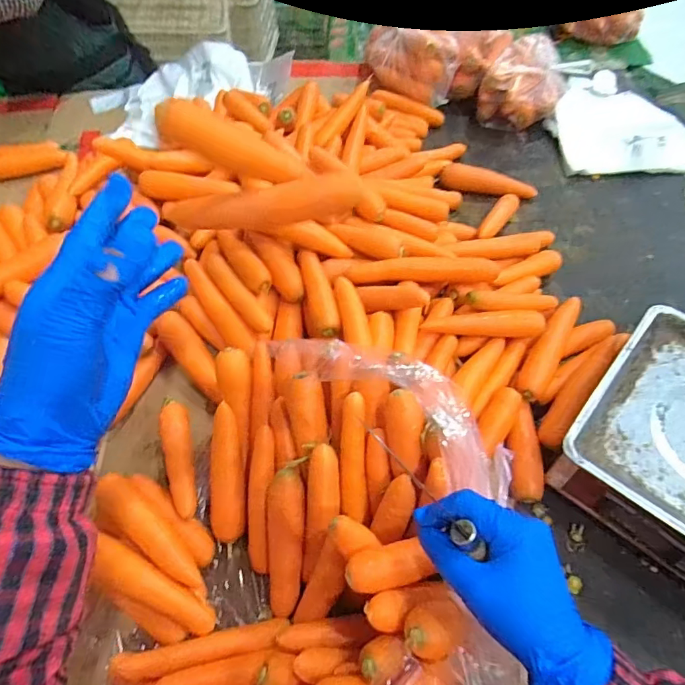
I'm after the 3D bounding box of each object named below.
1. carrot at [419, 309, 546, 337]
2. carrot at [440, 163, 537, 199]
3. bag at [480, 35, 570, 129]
[{"bbox_3d":[0.181,-0.022,0.586,0.149,0.025,0.034,-1,56,3],"label":"carrot"},{"bbox_3d":[0.251,-0.272,0.796,0.165,0.046,0.040,16,59,13],"label":"carrot"},{"bbox_3d":[0.350,-0.499,0.889,0.146,0.124,0.139,28,62,20],"label":"bag"}]

